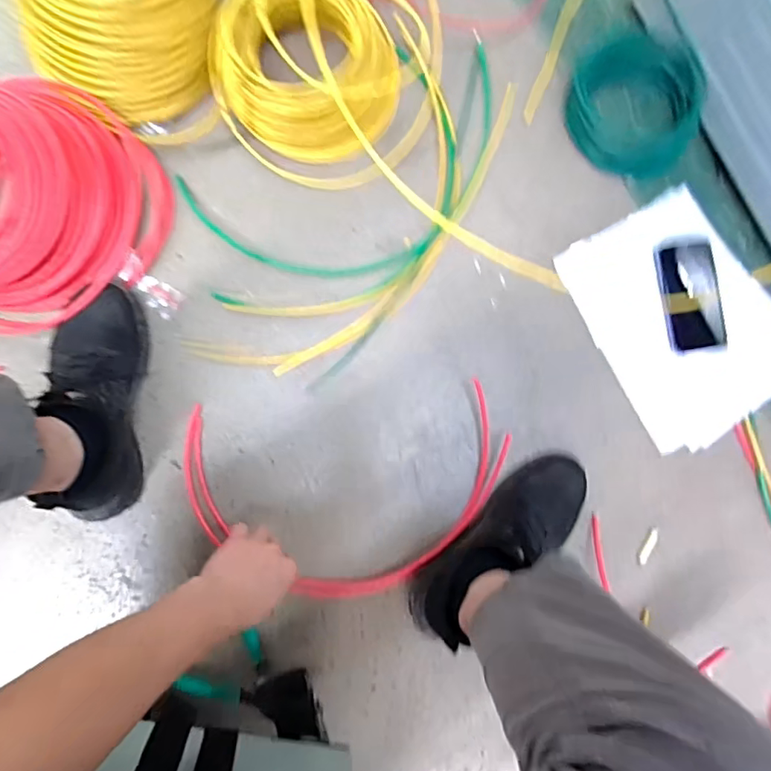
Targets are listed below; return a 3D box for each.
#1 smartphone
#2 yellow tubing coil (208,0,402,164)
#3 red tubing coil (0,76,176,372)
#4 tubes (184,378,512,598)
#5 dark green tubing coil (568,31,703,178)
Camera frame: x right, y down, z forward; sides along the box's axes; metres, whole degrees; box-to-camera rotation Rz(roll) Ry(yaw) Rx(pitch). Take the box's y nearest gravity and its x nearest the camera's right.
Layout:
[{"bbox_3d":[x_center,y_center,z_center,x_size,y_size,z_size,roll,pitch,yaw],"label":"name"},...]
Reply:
[{"bbox_3d":[0.421,-0.125,0.720,0.079,0.016,0.155,-7,85,4],"label":"smartphone"},{"bbox_3d":[-0.098,-0.393,0.645,0.214,0.099,0.189,30,85,-3],"label":"yellow tubing coil"},{"bbox_3d":[-0.423,-0.205,0.601,0.314,0.122,0.254,-31,90,-6],"label":"red tubing coil"},{"bbox_3d":[-0.042,0.139,0.660,0.402,0.029,0.253,-6,88,-5],"label":"tubes"},{"bbox_3d":[0.341,-0.382,0.714,0.180,0.054,0.180,0,94,5],"label":"dark green tubing coil"}]

